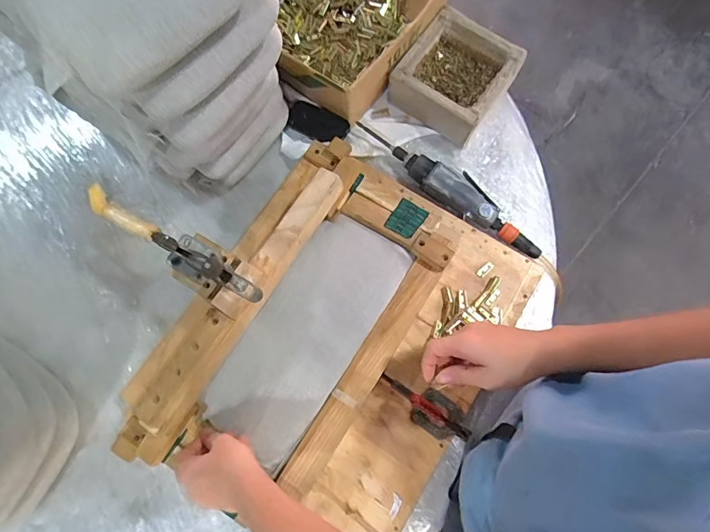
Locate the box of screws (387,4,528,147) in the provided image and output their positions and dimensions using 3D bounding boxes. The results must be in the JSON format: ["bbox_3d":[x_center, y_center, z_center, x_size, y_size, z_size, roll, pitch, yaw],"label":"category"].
[{"bbox_3d":[0.171,-0.321,0.723,0.169,0.071,0.172,37,80,9],"label":"box of screws"}]

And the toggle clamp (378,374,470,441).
[{"bbox_3d":[0.098,0.199,0.592,0.145,0.067,0.058,31,79,8],"label":"toggle clamp"}]

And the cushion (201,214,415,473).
[{"bbox_3d":[-0.065,0.091,0.609,0.145,0.029,0.349,32,77,8],"label":"cushion"}]

